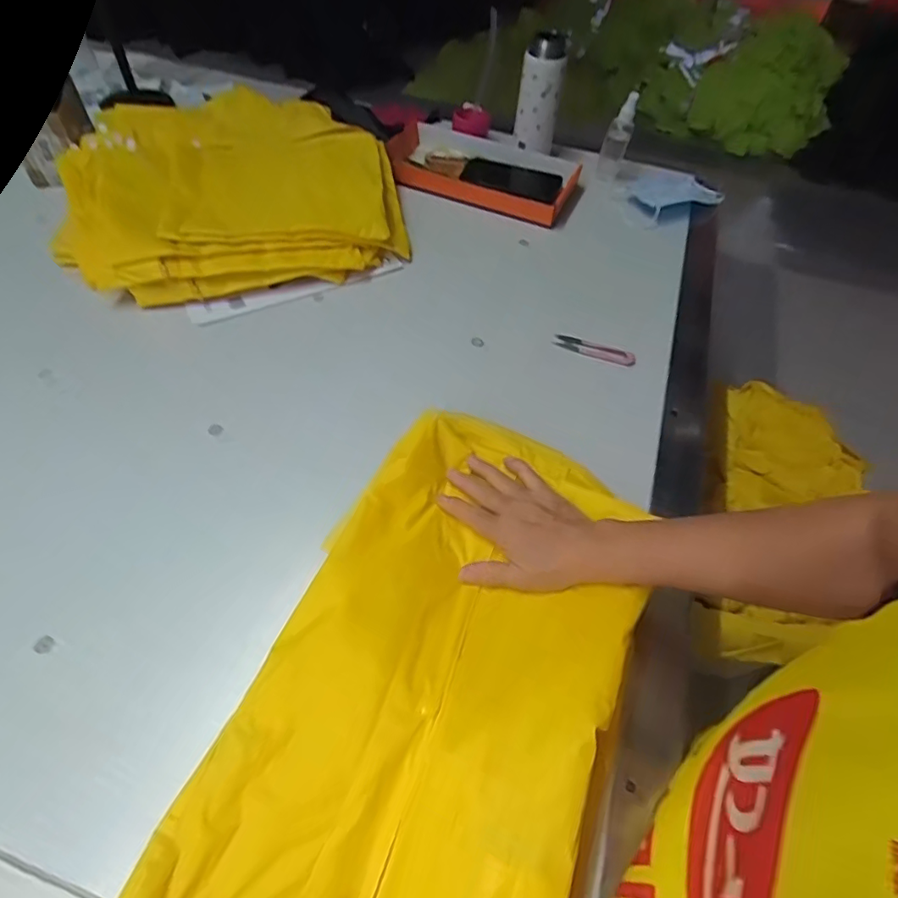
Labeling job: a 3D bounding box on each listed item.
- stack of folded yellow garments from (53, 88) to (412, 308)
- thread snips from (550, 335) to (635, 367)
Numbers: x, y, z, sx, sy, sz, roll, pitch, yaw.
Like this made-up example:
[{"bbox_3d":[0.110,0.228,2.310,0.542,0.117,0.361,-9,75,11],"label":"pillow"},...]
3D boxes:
[{"bbox_3d":[-0.311,-0.387,0.806,0.460,0.068,0.429,-9,55,-12],"label":"stack of folded yellow garments"},{"bbox_3d":[0.184,-0.126,0.693,0.101,0.013,0.019,17,53,7],"label":"thread snips"}]

